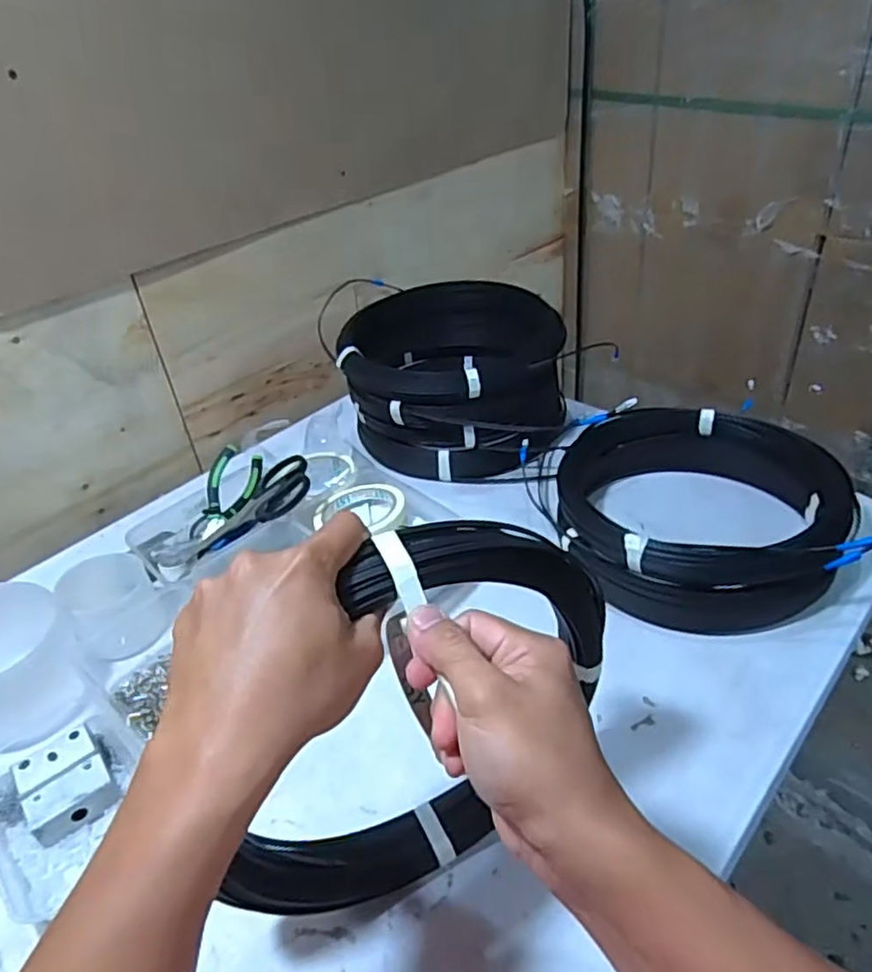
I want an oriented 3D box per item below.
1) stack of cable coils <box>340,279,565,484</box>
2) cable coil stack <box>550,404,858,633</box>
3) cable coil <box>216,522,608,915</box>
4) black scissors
[{"bbox_3d":[0.022,-0.149,0.910,0.294,0.155,0.268,0,36,8],"label":"stack of cable coils"},{"bbox_3d":[0.275,0.025,0.715,0.285,0.098,0.273,19,42,31],"label":"cable coil stack"},{"bbox_3d":[-0.009,0.148,0.430,0.266,0.282,0.047,-22,38,-21],"label":"cable coil"},{"bbox_3d":[-0.214,0.032,0.747,0.187,0.022,0.068,-33,34,12],"label":"black scissors"}]

